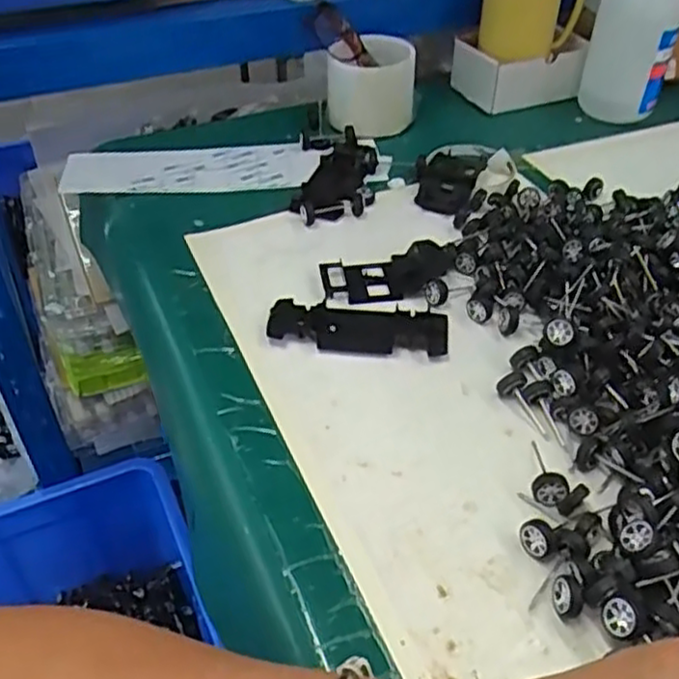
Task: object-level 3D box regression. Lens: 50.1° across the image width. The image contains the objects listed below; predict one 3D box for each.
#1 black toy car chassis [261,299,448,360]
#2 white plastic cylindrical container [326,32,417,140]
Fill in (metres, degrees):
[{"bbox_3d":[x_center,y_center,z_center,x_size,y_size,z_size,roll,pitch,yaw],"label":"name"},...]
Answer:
[{"bbox_3d":[0.013,-0.011,0.516,0.125,0.009,0.047,4,42,4],"label":"black toy car chassis"},{"bbox_3d":[0.032,-0.256,0.734,0.087,0.073,0.094,0,42,0],"label":"white plastic cylindrical container"}]

